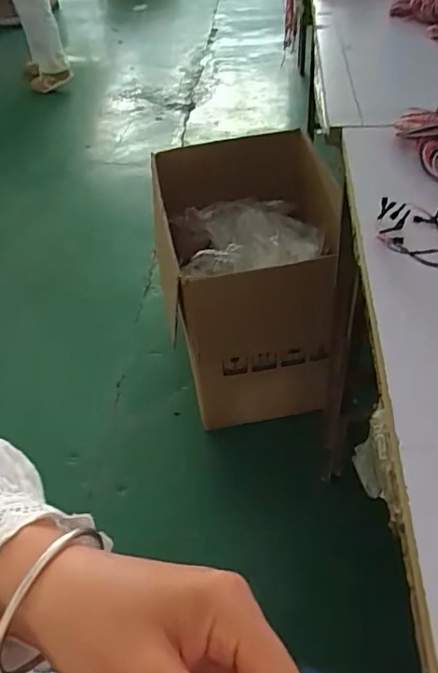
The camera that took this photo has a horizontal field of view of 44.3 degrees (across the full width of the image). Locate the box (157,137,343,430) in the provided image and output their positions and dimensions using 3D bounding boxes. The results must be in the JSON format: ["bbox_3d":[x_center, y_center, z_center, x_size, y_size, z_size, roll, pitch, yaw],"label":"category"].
[{"bbox_3d":[0.080,-0.130,1.312,0.401,0.452,0.535,-6,45,1],"label":"box"}]

